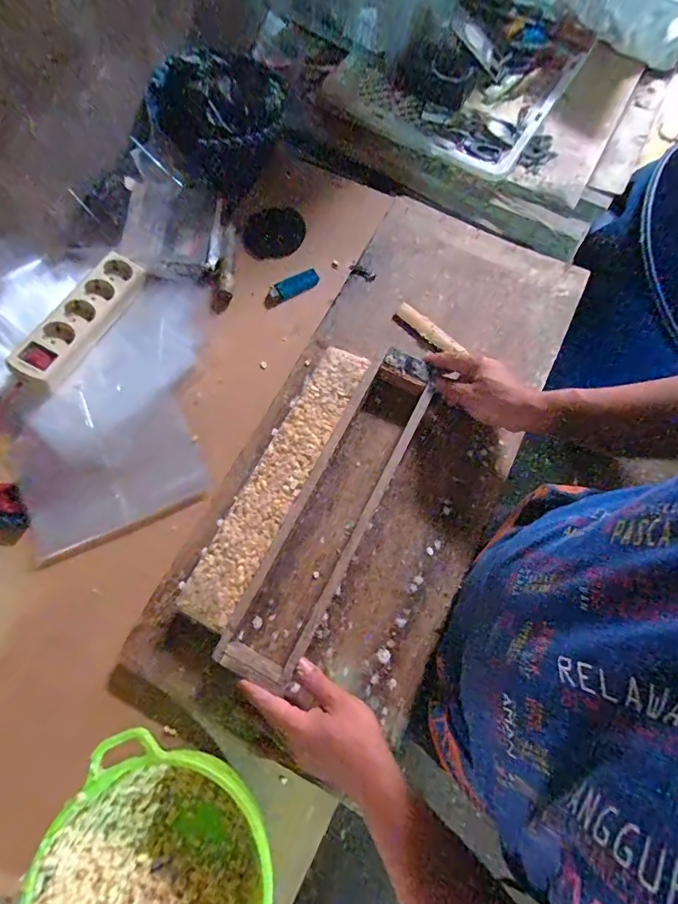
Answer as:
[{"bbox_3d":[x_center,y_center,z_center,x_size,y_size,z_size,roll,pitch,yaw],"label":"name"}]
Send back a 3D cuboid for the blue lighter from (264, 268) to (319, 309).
[{"bbox_3d":[-0.075,-0.253,0.676,0.093,0.009,0.032,-30,74,-8],"label":"blue lighter"}]

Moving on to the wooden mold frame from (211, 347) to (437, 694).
[{"bbox_3d":[-0.001,0.063,0.536,0.091,0.046,0.420,26,75,9],"label":"wooden mold frame"}]

